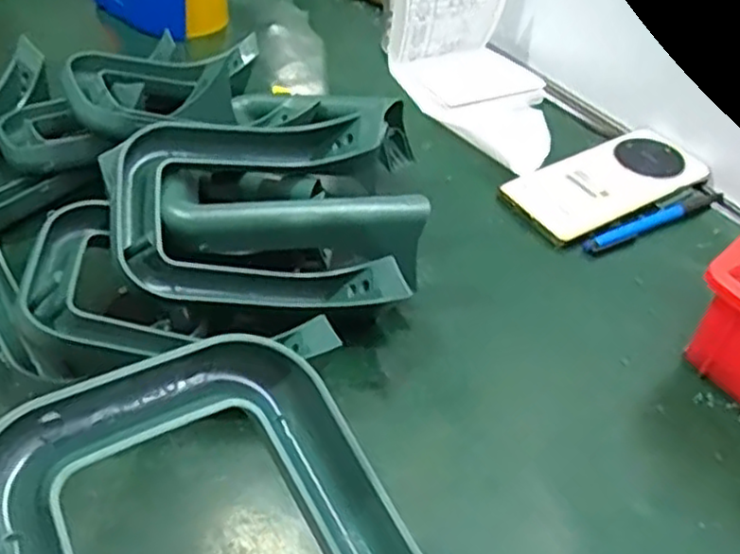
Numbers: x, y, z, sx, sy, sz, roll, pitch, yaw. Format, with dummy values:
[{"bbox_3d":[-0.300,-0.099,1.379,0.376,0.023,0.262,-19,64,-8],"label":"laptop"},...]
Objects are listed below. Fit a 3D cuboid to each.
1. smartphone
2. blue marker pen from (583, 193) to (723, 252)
[{"bbox_3d":[0.189,-0.076,0.565,0.164,0.007,0.074,-25,54,-21],"label":"smartphone"},{"bbox_3d":[0.215,-0.042,0.541,0.131,0.012,0.013,-18,48,-23],"label":"blue marker pen"}]

